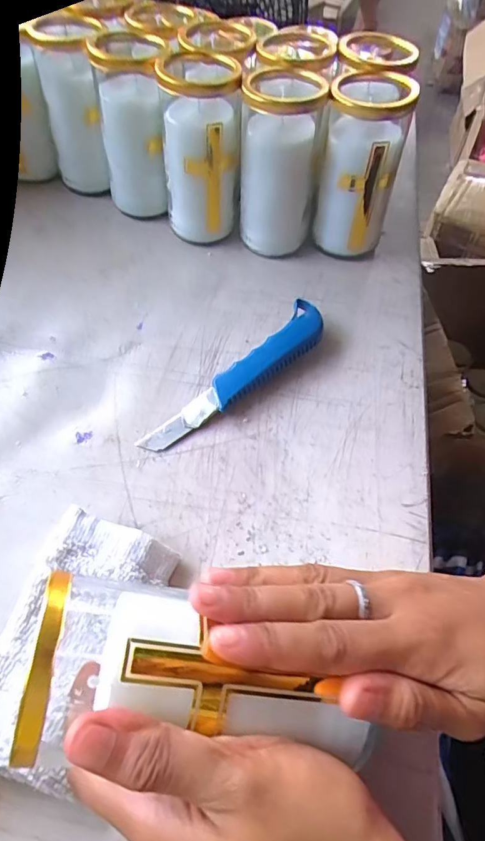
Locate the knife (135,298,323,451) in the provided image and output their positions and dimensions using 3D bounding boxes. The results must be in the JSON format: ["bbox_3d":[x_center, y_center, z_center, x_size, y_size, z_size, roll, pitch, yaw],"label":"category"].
[{"bbox_3d":[0.001,-0.035,0.367,0.036,0.023,0.177,37,60,21],"label":"knife"}]

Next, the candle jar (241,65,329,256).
[{"bbox_3d":[0.030,-0.223,0.429,0.062,0.134,0.068,1,54,-2],"label":"candle jar"}]

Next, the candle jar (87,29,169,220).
[{"bbox_3d":[-0.099,-0.270,0.454,0.058,0.138,0.067,2,54,-2],"label":"candle jar"}]

